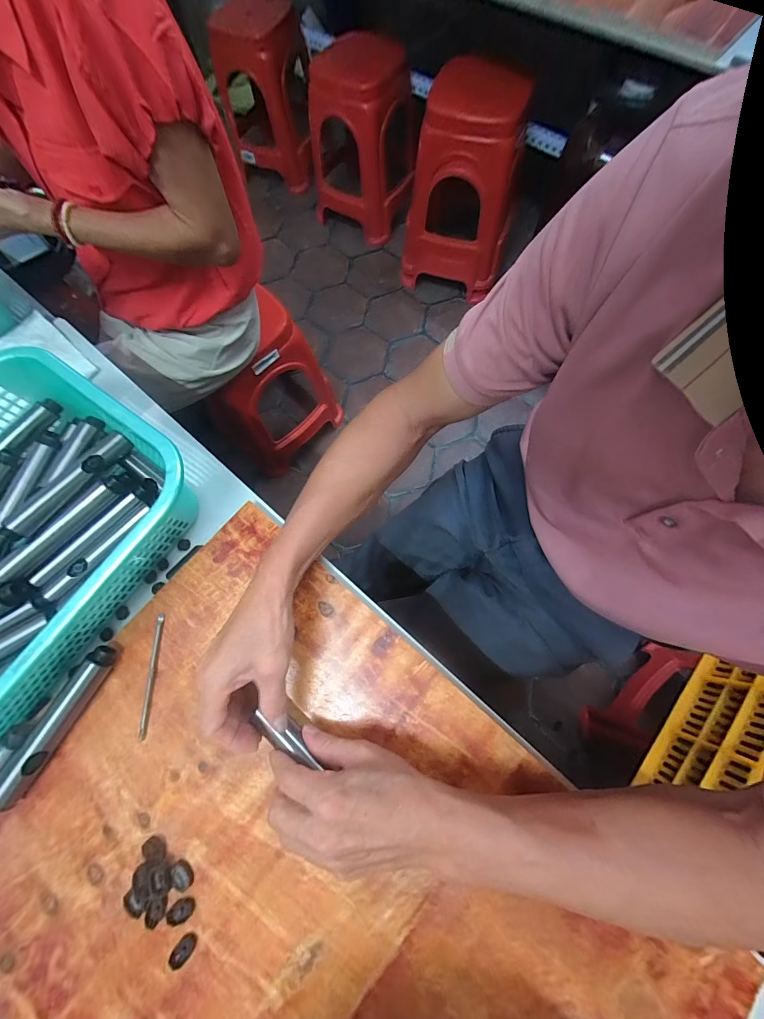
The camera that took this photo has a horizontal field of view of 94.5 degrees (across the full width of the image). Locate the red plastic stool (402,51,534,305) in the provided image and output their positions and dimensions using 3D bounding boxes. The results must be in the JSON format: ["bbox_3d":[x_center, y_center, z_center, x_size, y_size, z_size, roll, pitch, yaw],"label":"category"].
[{"bbox_3d":[0.270,-1.034,1.150,0.322,0.485,0.308,22,75,8],"label":"red plastic stool"}]

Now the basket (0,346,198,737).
[{"bbox_3d":[-0.401,0.043,0.365,0.299,0.080,0.387,30,76,10],"label":"basket"}]

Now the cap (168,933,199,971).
[{"bbox_3d":[-0.169,0.375,0.300,0.014,0.004,0.025,35,77,12],"label":"cap"}]

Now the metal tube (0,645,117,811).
[{"bbox_3d":[-0.320,0.209,0.347,0.024,0.031,0.151,26,75,9],"label":"metal tube"}]

